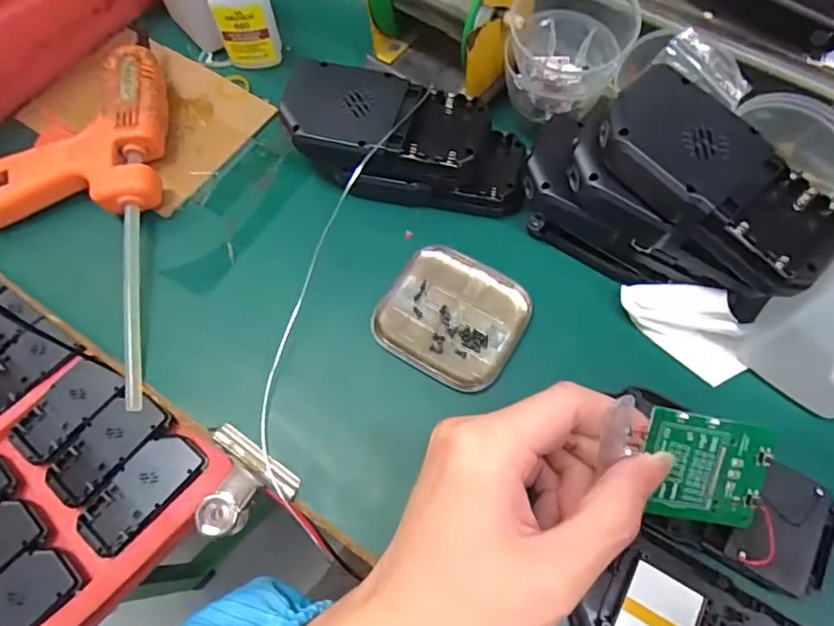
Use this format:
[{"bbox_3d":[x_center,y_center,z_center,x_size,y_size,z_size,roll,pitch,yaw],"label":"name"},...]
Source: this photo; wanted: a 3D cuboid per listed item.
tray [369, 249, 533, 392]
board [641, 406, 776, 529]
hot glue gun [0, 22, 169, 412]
[{"bbox_3d":[0.020,0.000,0.283,0.071,0.011,0.070,29,70,13],"label":"tray"},{"bbox_3d":[0.115,0.063,0.212,0.055,0.004,0.042,11,95,-8],"label":"board"},{"bbox_3d":[-0.206,-0.064,0.300,0.112,0.032,0.229,-3,67,0],"label":"hot glue gun"}]

